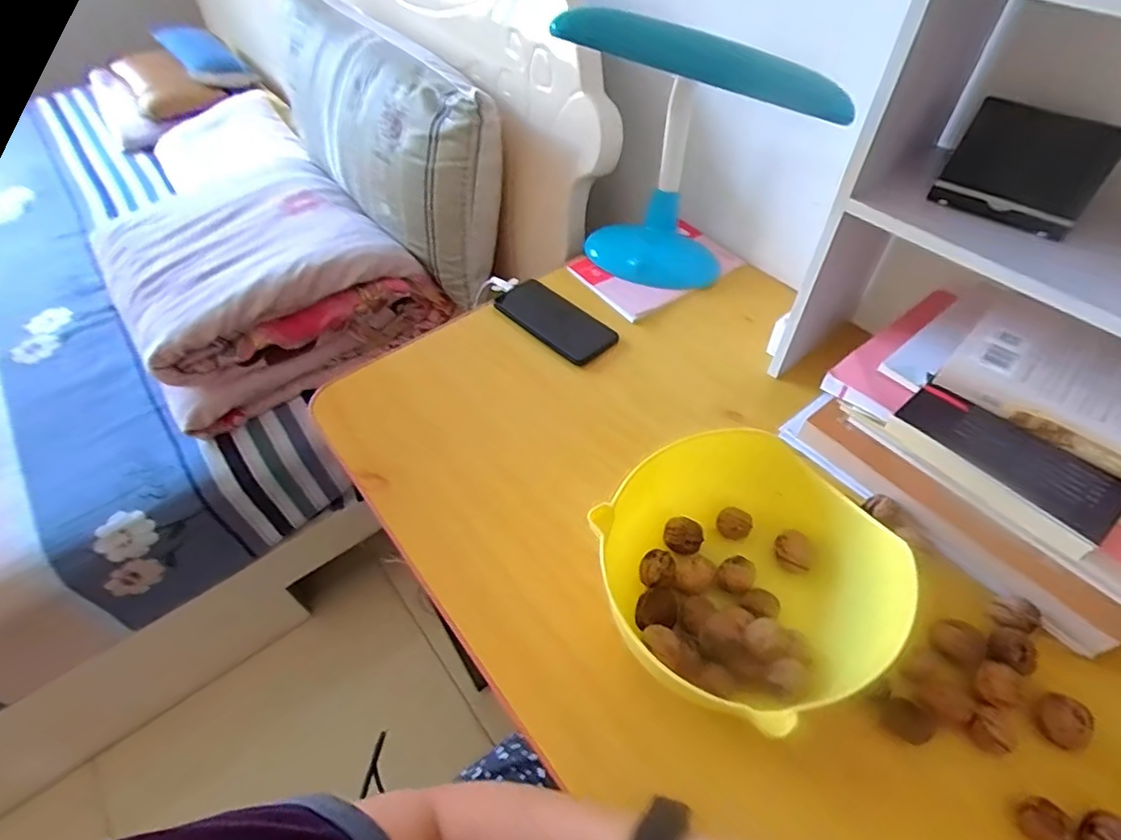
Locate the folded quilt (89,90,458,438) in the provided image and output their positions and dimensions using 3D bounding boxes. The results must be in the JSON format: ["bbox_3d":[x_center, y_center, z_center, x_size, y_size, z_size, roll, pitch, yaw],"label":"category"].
[{"bbox_3d":[-0.528,-0.266,1.008,0.446,0.217,0.469,-32,56,-23],"label":"folded quilt"}]

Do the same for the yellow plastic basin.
[{"bbox_3d":[0.145,0.116,0.462,0.221,0.101,0.216,-1,50,1],"label":"yellow plastic basin"}]

